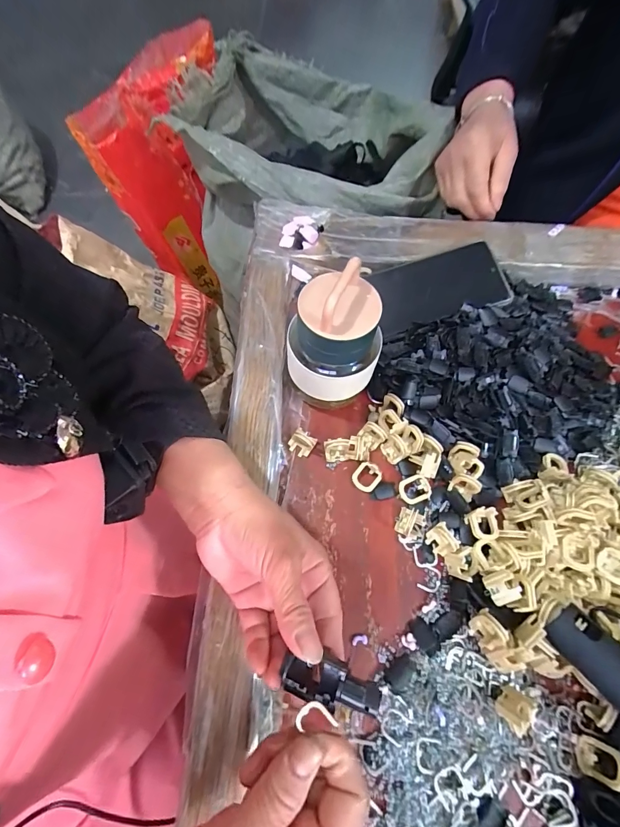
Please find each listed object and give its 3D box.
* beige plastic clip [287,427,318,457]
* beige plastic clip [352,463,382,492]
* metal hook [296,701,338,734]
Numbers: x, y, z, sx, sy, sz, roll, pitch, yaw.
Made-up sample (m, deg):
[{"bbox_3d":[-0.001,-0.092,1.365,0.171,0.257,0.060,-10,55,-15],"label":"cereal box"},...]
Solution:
[{"bbox_3d":[-0.008,0.026,0.323,0.022,0.024,0.016,29,67,13],"label":"beige plastic clip"},{"bbox_3d":[0.049,0.055,0.318,0.022,0.008,0.025,33,94,9],"label":"beige plastic clip"},{"bbox_3d":[0.002,0.152,0.185,0.020,0.007,0.011,-11,65,-6],"label":"metal hook"}]

